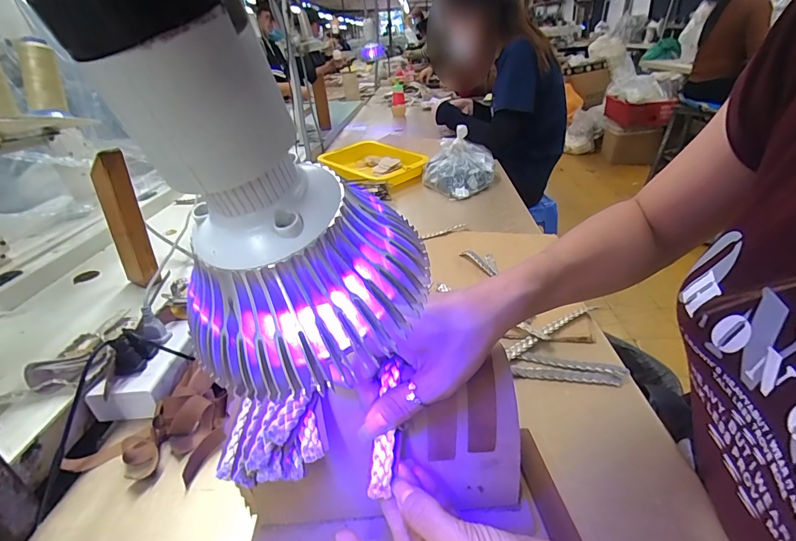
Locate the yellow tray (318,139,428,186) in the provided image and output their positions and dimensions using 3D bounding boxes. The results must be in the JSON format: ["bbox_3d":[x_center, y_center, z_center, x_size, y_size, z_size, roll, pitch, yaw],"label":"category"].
[{"bbox_3d":[-0.075,-0.272,1.063,0.237,0.050,0.248,-25,38,-33],"label":"yellow tray"}]

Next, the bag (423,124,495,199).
[{"bbox_3d":[0.141,-0.257,0.950,0.161,0.123,0.194,2,30,9],"label":"bag"}]

